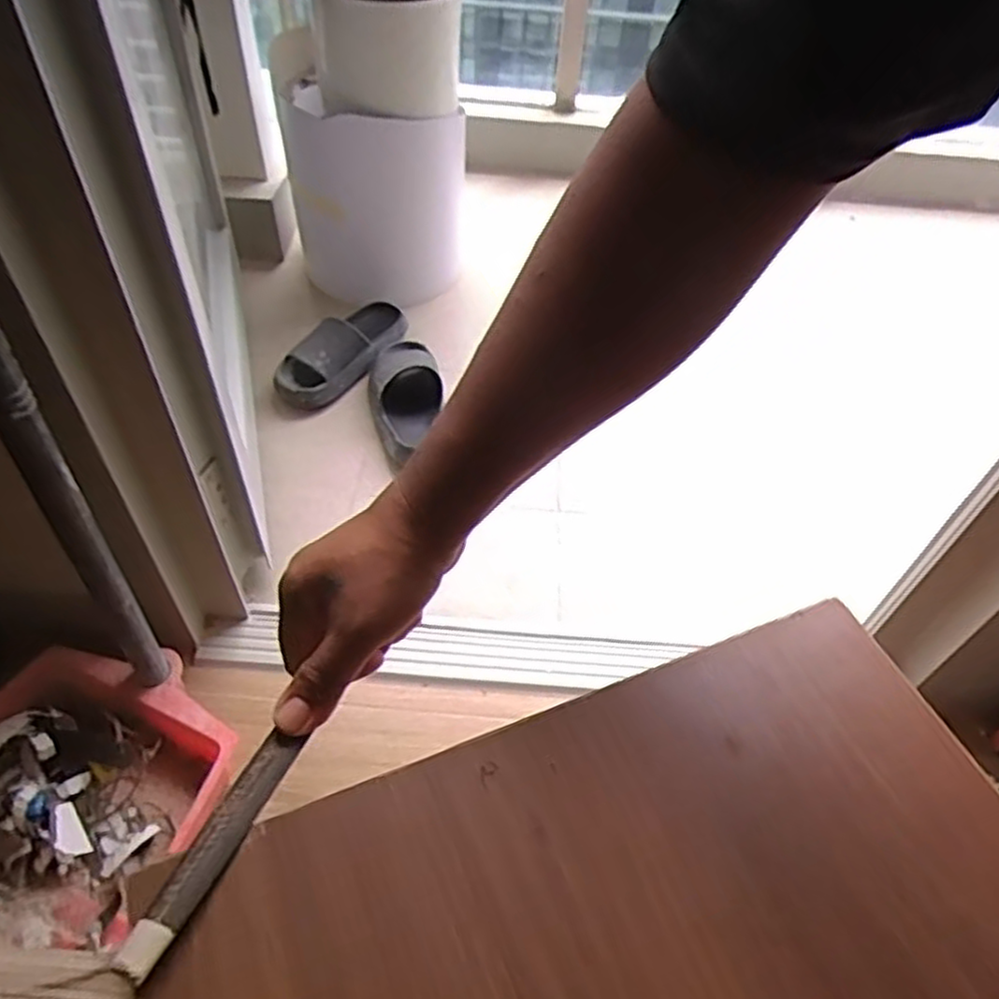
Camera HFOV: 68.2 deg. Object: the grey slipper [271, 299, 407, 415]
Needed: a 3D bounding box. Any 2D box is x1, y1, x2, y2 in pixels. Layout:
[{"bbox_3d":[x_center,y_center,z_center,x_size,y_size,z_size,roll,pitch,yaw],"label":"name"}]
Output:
[{"bbox_3d":[-0.257,-0.238,1.224,0.102,0.078,0.257,28,53,18],"label":"grey slipper"}]

